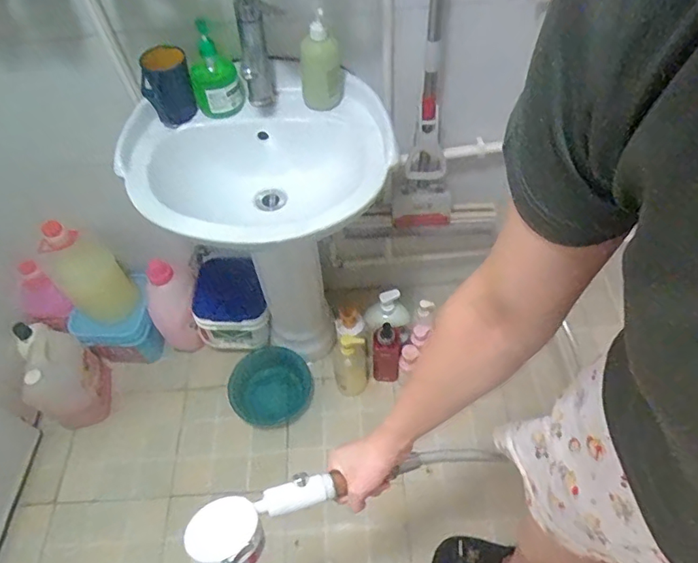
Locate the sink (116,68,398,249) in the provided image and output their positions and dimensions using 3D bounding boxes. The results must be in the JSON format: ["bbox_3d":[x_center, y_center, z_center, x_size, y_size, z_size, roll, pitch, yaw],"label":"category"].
[{"bbox_3d":[-0.145,-0.178,0.929,0.451,0.199,0.353,-10,56,-5],"label":"sink"}]

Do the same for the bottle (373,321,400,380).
[{"bbox_3d":[0.099,0.192,1.353,0.072,0.232,0.054,3,56,4],"label":"bottle"}]

